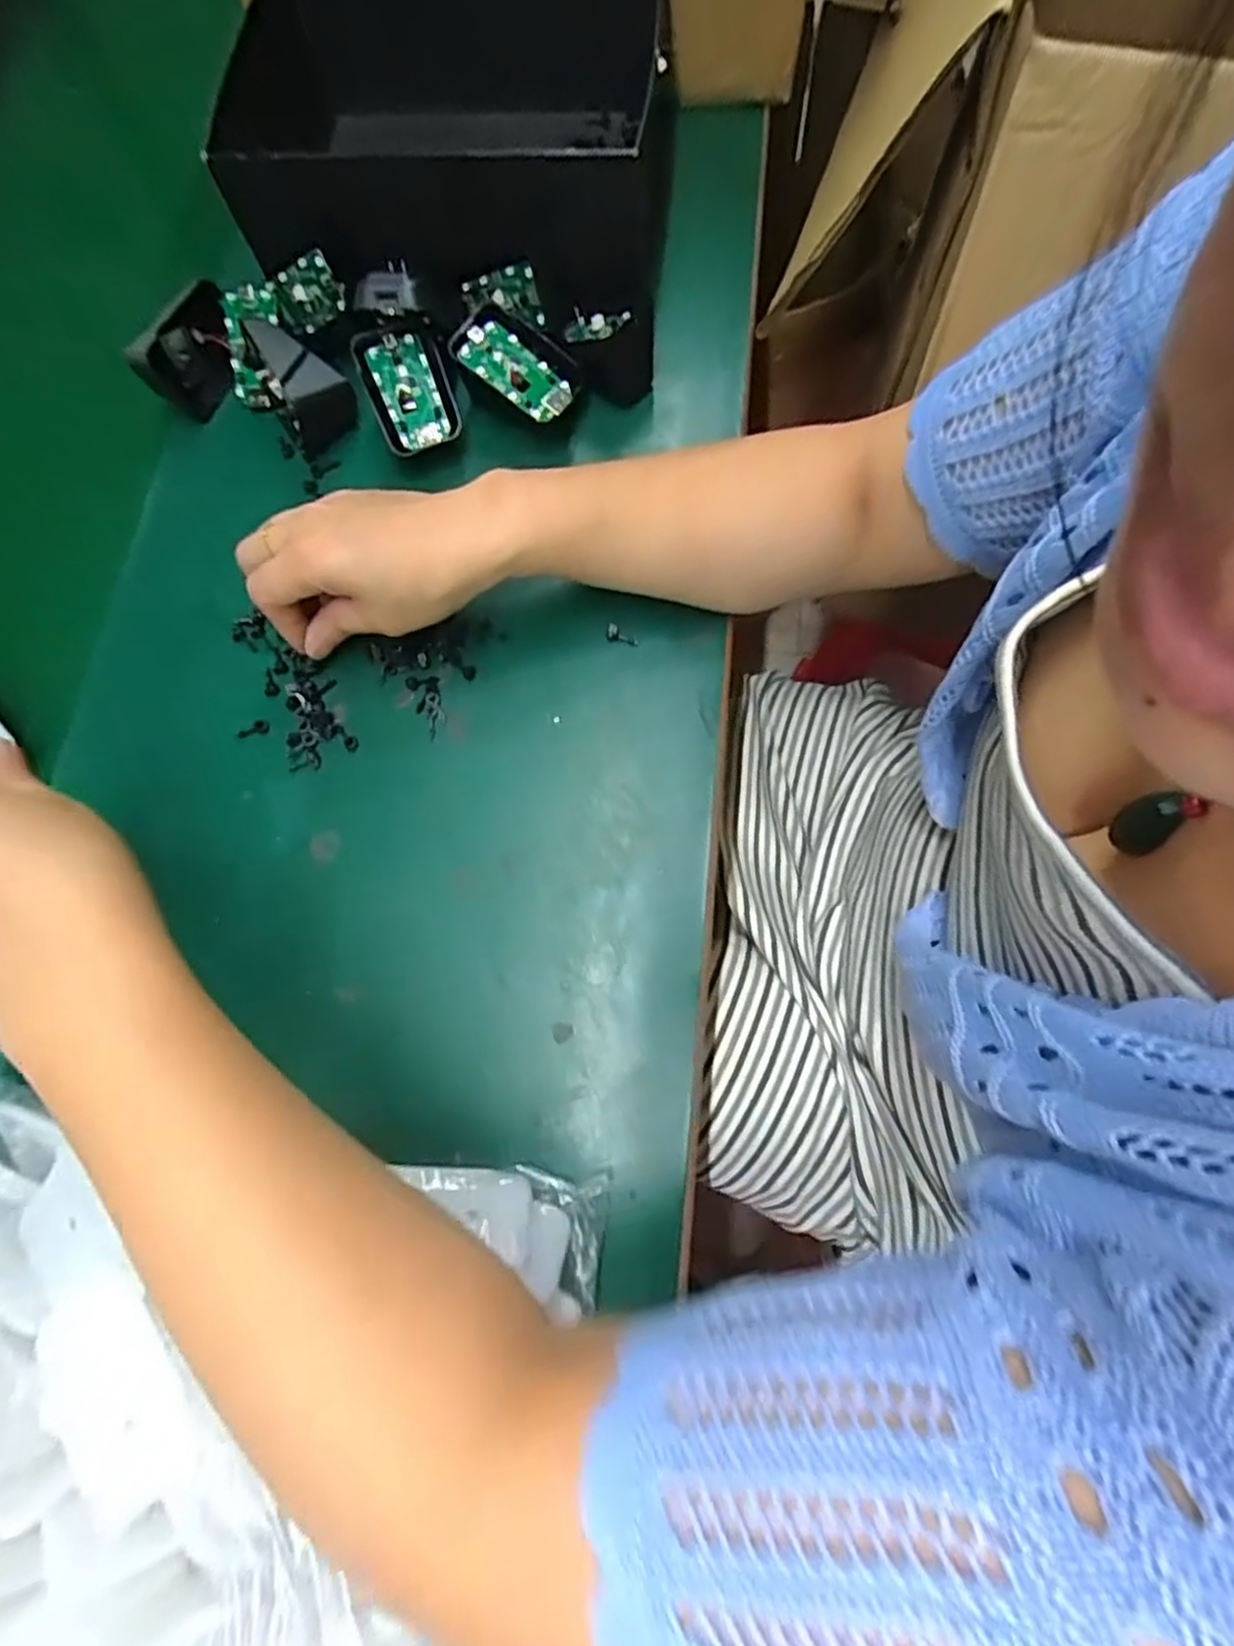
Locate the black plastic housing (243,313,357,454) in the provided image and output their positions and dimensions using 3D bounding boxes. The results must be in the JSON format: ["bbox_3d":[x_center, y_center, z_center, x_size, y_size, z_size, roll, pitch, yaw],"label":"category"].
[{"bbox_3d":[-0.178,-0.253,0.405,0.042,0.042,0.053,-28,78,-5],"label":"black plastic housing"}]

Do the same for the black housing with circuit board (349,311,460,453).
[{"bbox_3d":[-0.116,-0.243,0.399,0.047,0.017,0.065,-23,95,-6],"label":"black housing with circuit board"}]

